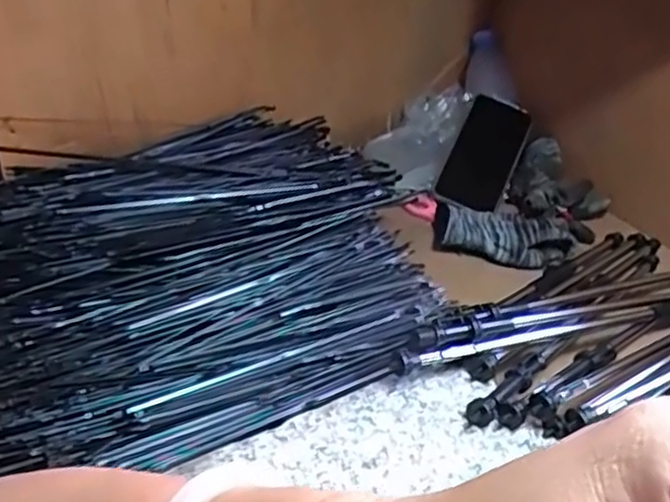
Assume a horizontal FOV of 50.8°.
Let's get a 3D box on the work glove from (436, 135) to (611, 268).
[{"bbox_3d":[0.207,-0.050,0.760,0.141,0.049,0.226,28,40,28],"label":"work glove"}]

